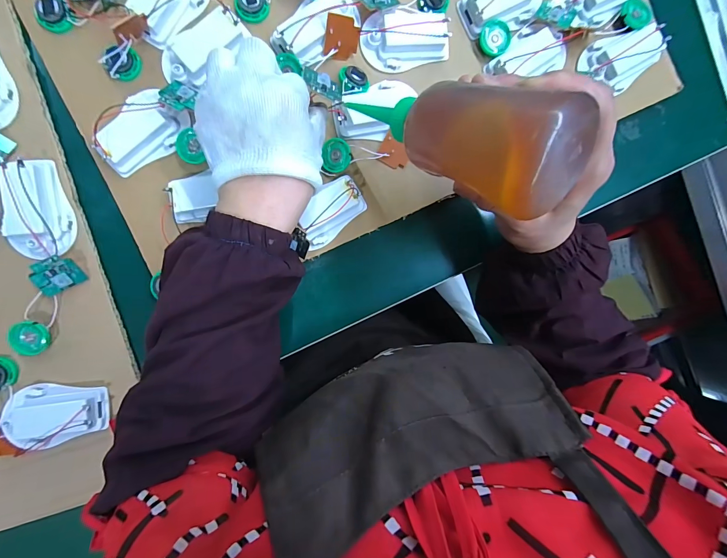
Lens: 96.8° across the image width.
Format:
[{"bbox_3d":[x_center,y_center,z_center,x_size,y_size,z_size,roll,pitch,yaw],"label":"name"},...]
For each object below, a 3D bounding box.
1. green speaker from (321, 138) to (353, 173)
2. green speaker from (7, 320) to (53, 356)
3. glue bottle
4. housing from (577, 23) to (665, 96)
[{"bbox_3d":[-0.024,-0.111,0.288,0.026,0.005,0.028,-19,103,15],"label":"green speaker"},{"bbox_3d":[-0.278,0.049,0.271,0.026,0.012,0.029,-11,97,-5],"label":"green speaker"},{"bbox_3d":[0.051,-0.082,0.185,0.129,0.040,0.048,34,89,30],"label":"glue bottle"},{"bbox_3d":[0.247,-0.211,0.307,0.068,0.023,0.052,-36,99,-2],"label":"housing"}]

